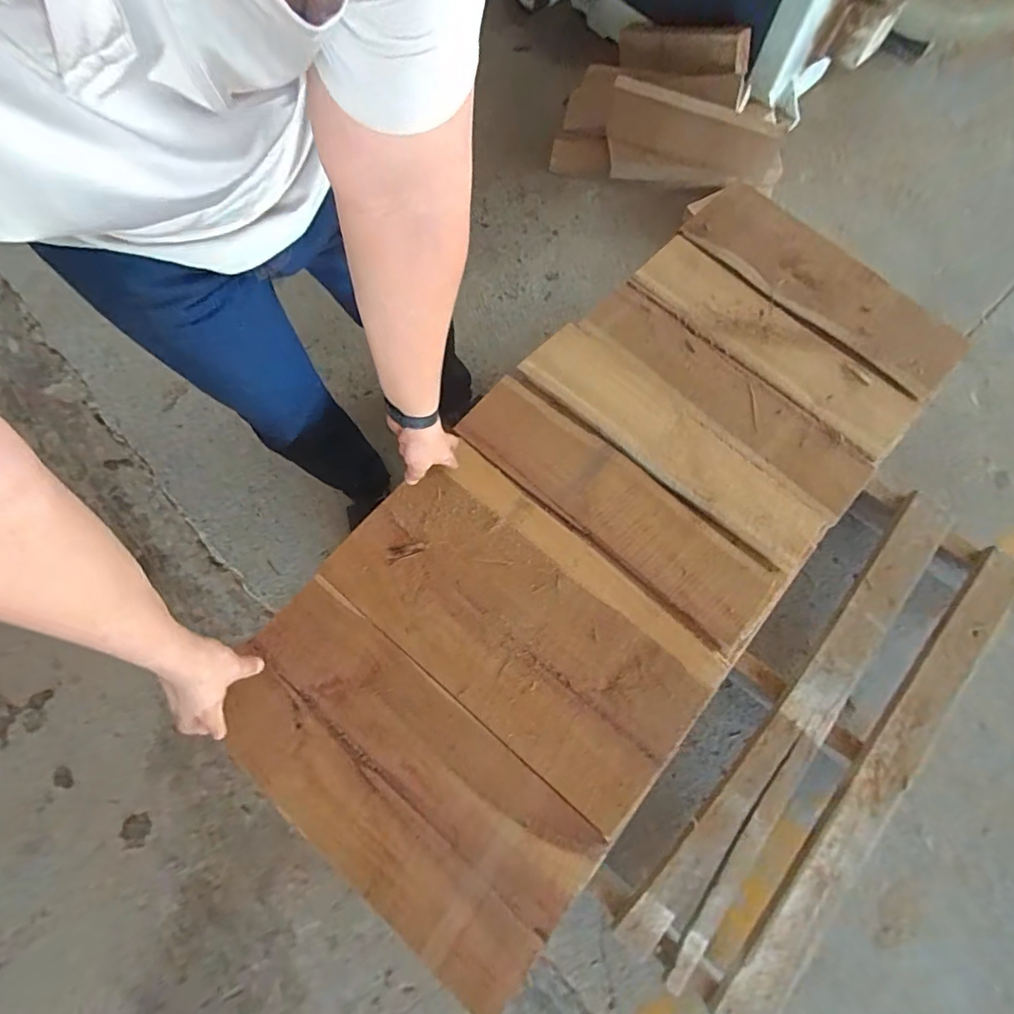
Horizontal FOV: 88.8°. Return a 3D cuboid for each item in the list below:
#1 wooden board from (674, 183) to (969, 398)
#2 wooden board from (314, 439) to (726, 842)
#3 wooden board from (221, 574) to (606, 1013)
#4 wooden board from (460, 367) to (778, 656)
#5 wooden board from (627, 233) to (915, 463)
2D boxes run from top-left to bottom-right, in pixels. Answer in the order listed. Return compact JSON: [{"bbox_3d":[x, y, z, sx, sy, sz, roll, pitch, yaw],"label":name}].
[{"bbox_3d":[0.548,-0.398,0.915,0.193,0.033,0.491,-42,75,-17],"label":"wooden board"},{"bbox_3d":[0.020,0.144,0.698,0.491,0.022,0.271,39,76,9],"label":"wooden board"},{"bbox_3d":[-0.142,0.327,0.632,0.495,0.017,0.228,42,77,11],"label":"wooden board"},{"bbox_3d":[0.149,-0.010,0.751,0.491,0.018,0.133,39,76,9],"label":"wooden board"},{"bbox_3d":[0.433,-0.280,0.861,0.493,0.038,0.148,43,74,10],"label":"wooden board"}]

